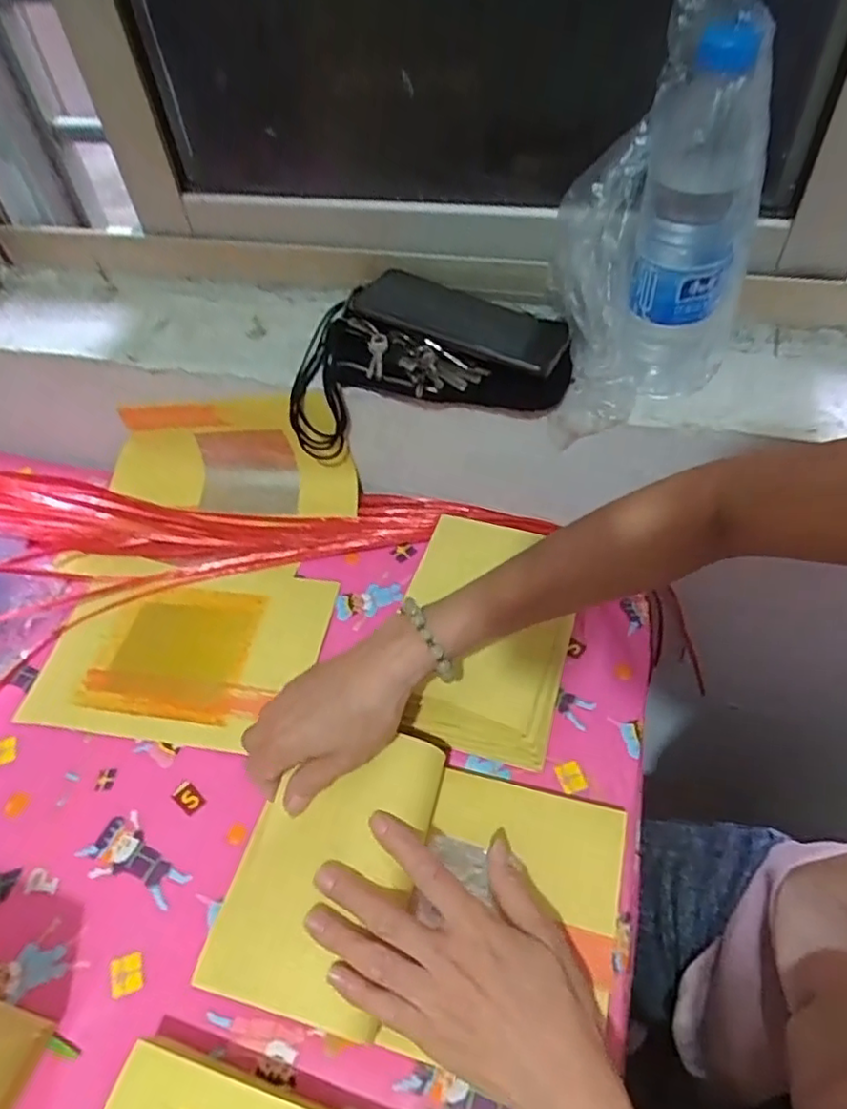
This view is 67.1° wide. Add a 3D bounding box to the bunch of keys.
[{"bbox_3d":[-0.005,-0.152,0.505,0.101,0.031,0.034,16,54,17],"label":"bunch of keys"}]

